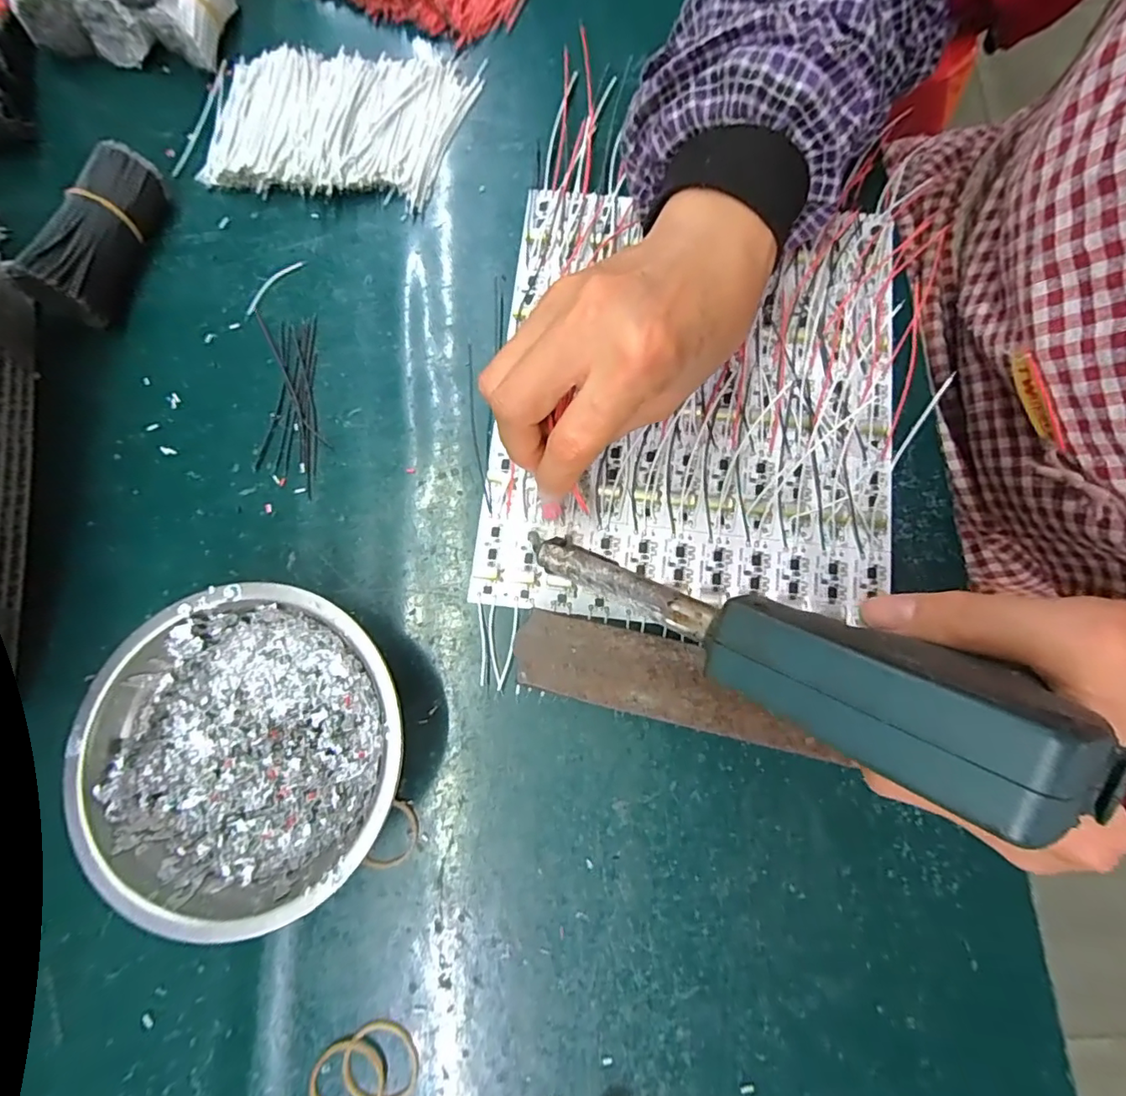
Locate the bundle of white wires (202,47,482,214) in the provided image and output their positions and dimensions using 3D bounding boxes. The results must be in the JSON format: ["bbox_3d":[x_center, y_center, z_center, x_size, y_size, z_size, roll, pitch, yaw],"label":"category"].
[{"bbox_3d":[-0.127,-0.244,0.303,0.140,0.012,0.097,9,79,2],"label":"bundle of white wires"}]

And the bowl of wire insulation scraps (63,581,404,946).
[{"bbox_3d":[-0.127,0.081,0.223,0.122,0.041,0.122,0,79,1],"label":"bowl of wire insulation scraps"}]

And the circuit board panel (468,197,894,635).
[{"bbox_3d":[0.065,-0.076,0.268,0.193,0.014,0.224,6,79,2],"label":"circuit board panel"}]

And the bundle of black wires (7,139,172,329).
[{"bbox_3d":[-0.239,-0.164,0.278,0.041,0.036,0.090,29,80,6],"label":"bundle of black wires"}]

